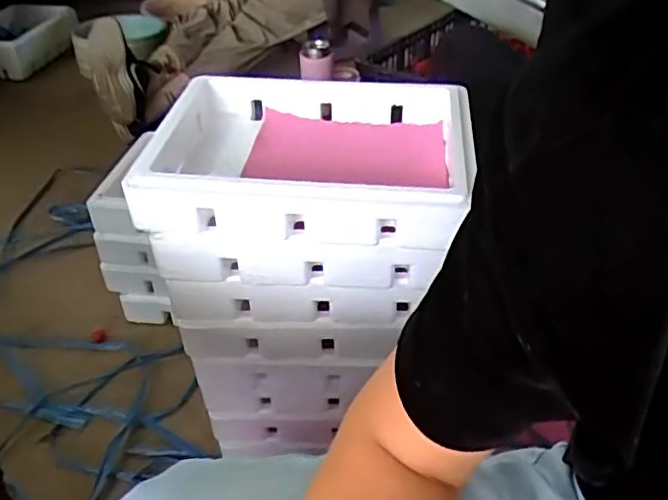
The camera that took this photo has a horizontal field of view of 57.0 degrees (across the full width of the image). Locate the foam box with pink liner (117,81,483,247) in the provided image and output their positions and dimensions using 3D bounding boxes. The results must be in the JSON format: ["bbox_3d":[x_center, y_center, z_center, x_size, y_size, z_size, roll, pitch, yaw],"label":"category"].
[{"bbox_3d":[-0.028,-0.102,0.696,0.346,0.085,0.250,4,39,7],"label":"foam box with pink liner"}]

